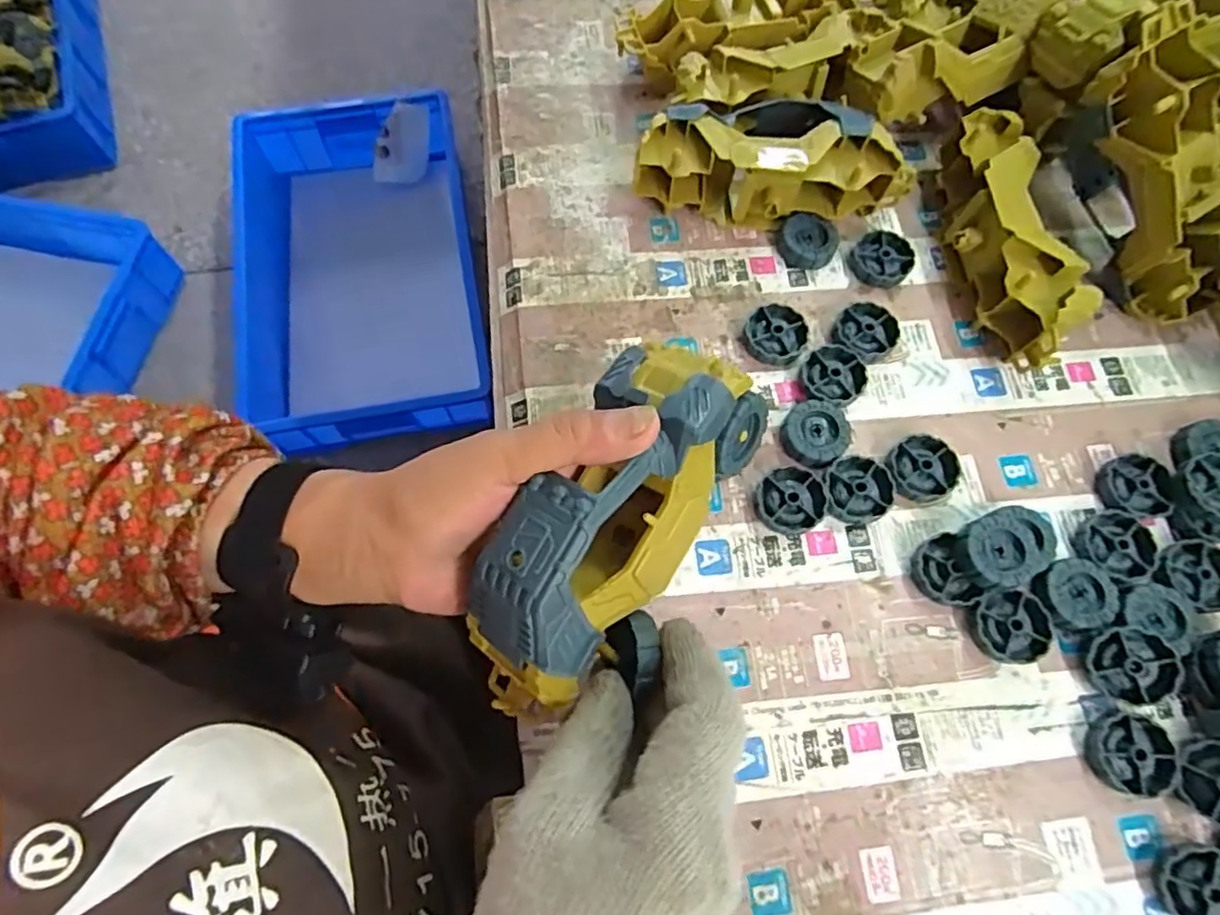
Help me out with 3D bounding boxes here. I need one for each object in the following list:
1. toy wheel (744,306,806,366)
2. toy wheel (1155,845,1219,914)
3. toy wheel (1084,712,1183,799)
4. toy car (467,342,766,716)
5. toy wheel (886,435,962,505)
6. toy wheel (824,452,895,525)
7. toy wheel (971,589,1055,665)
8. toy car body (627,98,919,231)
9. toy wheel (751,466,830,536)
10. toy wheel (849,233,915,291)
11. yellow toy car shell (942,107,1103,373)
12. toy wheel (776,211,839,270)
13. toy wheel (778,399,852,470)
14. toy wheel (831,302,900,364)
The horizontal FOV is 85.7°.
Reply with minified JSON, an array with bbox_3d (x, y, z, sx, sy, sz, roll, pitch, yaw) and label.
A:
[{"bbox_3d":[0.104,-0.077,0.417,0.037,0.012,0.040,1,70,-2],"label":"toy wheel"},{"bbox_3d":[0.284,0.207,0.314,0.038,0.012,0.037,-28,64,13],"label":"toy wheel"},{"bbox_3d":[0.265,0.151,0.335,0.041,0.011,0.038,1,70,-2],"label":"toy wheel"},{"bbox_3d":[0.003,0.029,0.276,0.077,0.066,0.164,24,71,7],"label":"toy car"},{"bbox_3d":[0.182,0.007,0.388,0.041,0.013,0.037,-16,71,-8],"label":"toy wheel"},{"bbox_3d":[0.143,0.018,0.381,0.039,0.011,0.039,1,70,-2],"label":"toy wheel"},{"bbox_3d":[0.215,0.092,0.355,0.040,0.011,0.036,-2,70,-3],"label":"toy wheel"},{"bbox_3d":[0.106,-0.196,0.437,0.174,0.057,0.073,-4,70,-4],"label":"toy car body"},{"bbox_3d":[0.103,0.024,0.376,0.040,0.013,0.037,1,70,-2],"label":"toy wheel"},{"bbox_3d":[0.182,-0.133,0.441,0.039,0.012,0.039,1,70,-2],"label":"toy wheel"},{"bbox_3d":[0.249,-0.138,0.420,0.048,0.056,0.168,-5,70,-4],"label":"yellow toy car shell"},{"bbox_3d":[0.133,-0.146,0.445,0.037,0.014,0.037,1,70,-2],"label":"toy wheel"},{"bbox_3d":[0.122,-0.014,0.391,0.041,0.015,0.037,-41,76,-15],"label":"toy wheel"},{"bbox_3d":[0.163,-0.080,0.419,0.039,0.014,0.040,1,70,-2],"label":"toy wheel"}]

